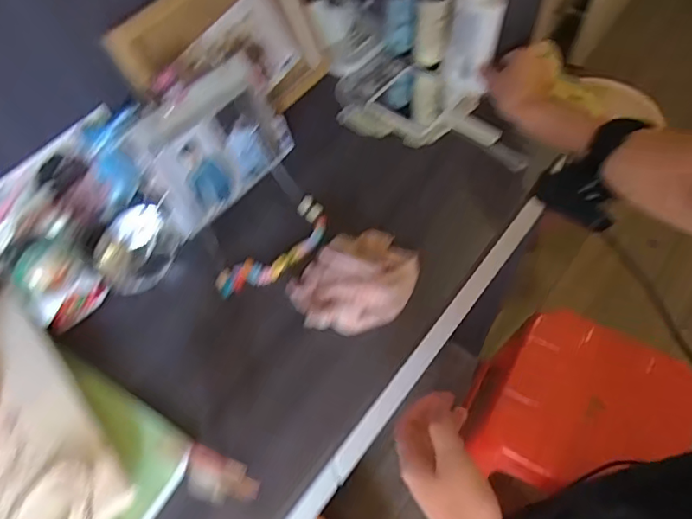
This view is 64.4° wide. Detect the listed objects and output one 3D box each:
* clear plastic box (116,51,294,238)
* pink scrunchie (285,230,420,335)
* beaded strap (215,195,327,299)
[{"bbox_3d":[-0.130,-0.120,0.547,0.061,0.111,0.160,36,68,21],"label":"clear plastic box"},{"bbox_3d":[0.011,0.016,0.527,0.101,0.039,0.124,34,67,20],"label":"pink scrunchie"},{"bbox_3d":[-0.071,-0.010,0.567,0.049,0.019,0.140,36,68,21],"label":"beaded strap"}]

